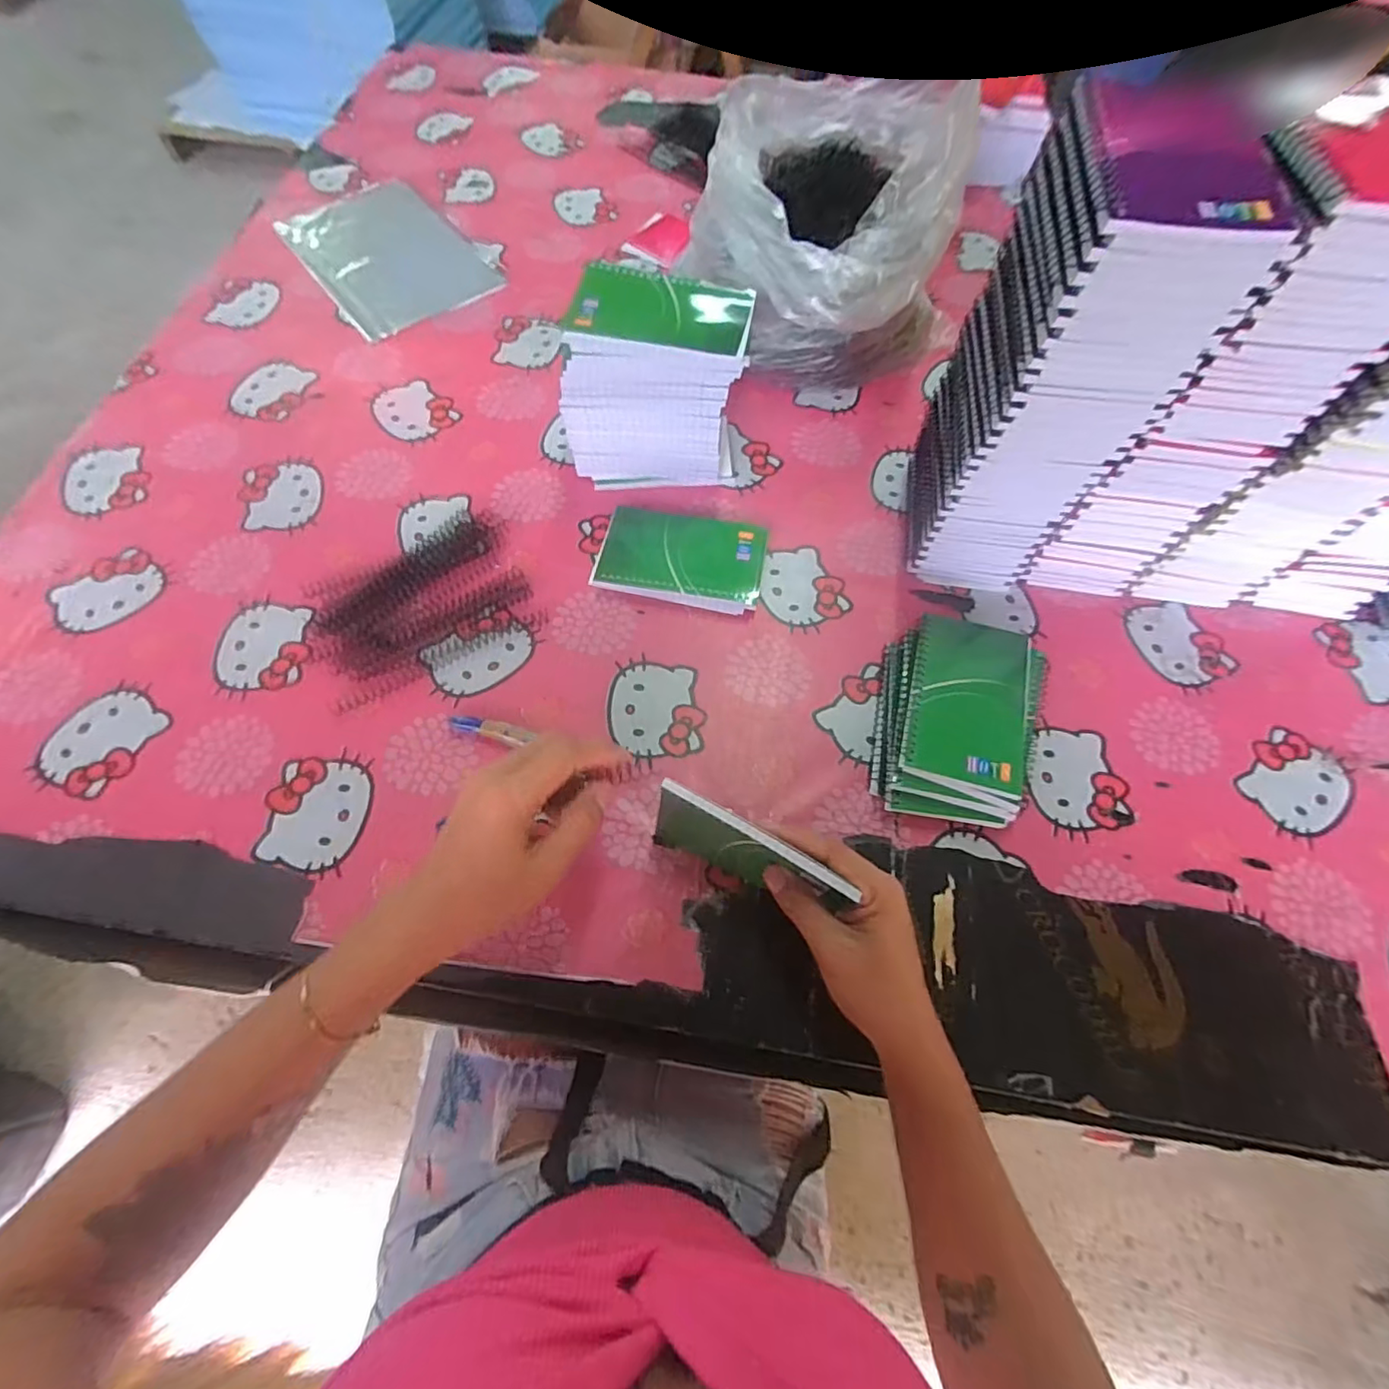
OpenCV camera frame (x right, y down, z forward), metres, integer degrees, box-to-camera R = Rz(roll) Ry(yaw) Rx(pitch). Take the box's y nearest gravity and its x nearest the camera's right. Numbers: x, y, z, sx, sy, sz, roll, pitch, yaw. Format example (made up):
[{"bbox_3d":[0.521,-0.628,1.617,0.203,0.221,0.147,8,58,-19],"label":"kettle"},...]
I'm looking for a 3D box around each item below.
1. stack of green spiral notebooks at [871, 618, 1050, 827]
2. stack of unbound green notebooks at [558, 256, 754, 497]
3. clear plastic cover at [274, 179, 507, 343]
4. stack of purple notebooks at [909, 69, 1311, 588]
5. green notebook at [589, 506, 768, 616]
[{"bbox_3d":[0.196,0.015,0.448,0.110,0.047,0.154,12,66,4],"label":"stack of green spiral notebooks"},{"bbox_3d":[-0.032,-0.249,0.510,0.136,0.150,0.078,7,65,2],"label":"stack of unbound green notebooks"},{"bbox_3d":[-0.357,-0.511,0.704,0.168,0.010,0.259,-36,71,-16],"label":"clear plastic cover"},{"bbox_3d":[0.236,-0.211,0.432,0.102,0.288,0.152,5,65,1],"label":"stack of purple notebooks"},{"bbox_3d":[-0.012,-0.115,0.519,0.138,0.019,0.084,12,66,4],"label":"green notebook"}]

